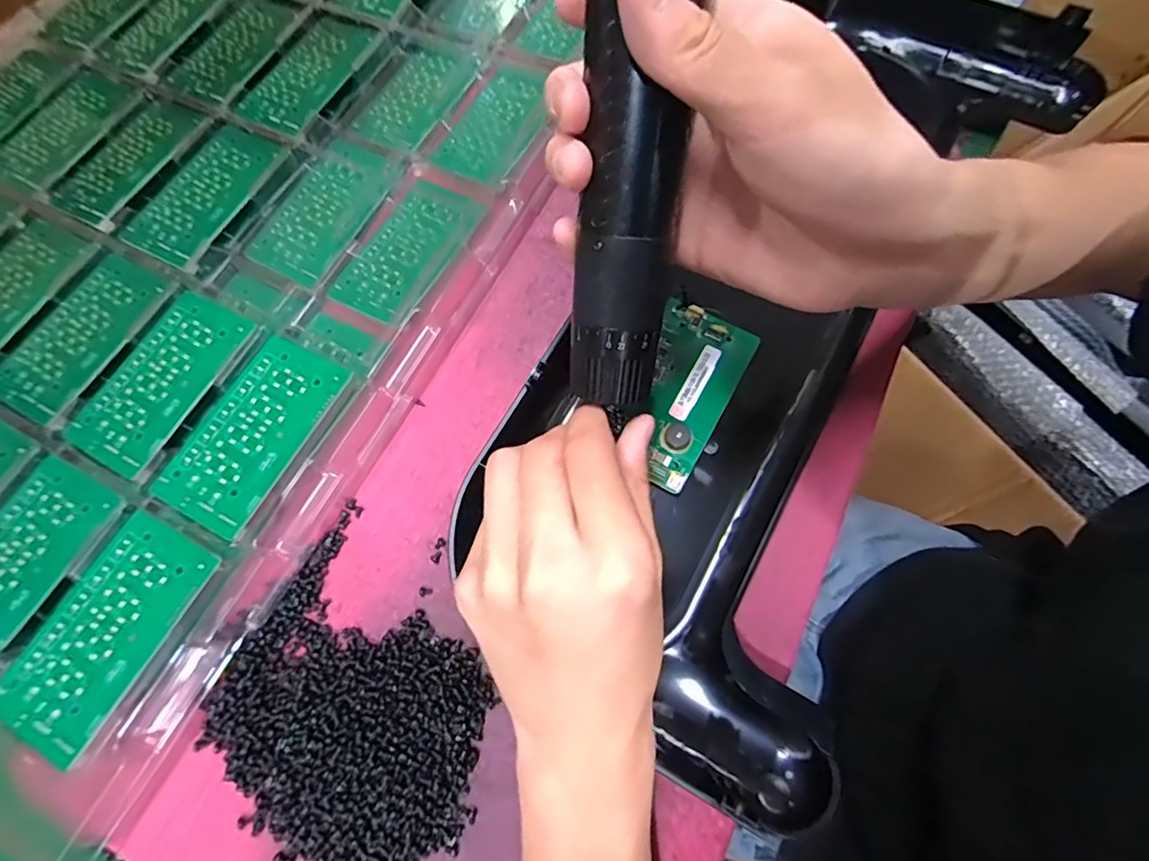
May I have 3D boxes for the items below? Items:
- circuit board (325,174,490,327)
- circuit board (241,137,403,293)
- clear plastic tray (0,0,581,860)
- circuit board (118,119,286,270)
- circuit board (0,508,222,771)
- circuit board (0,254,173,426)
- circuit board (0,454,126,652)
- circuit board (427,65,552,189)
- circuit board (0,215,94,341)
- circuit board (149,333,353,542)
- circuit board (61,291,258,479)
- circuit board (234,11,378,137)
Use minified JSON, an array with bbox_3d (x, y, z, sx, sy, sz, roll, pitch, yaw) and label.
[{"bbox_3d":[-0.108,-0.117,0.352,0.056,0.006,0.103,26,73,12],"label":"circuit board"},{"bbox_3d":[-0.169,-0.150,0.370,0.060,0.009,0.107,27,73,12],"label":"circuit board"},{"bbox_3d":[-0.261,-0.173,0.389,0.431,0.050,0.649,25,73,11],"label":"clear plastic tray"},{"bbox_3d":[-0.248,-0.161,0.367,0.058,0.004,0.108,25,73,11],"label":"circuit board"},{"bbox_3d":[-0.230,0.097,0.268,0.059,0.004,0.105,25,73,11],"label":"circuit board"},{"bbox_3d":[-0.302,-0.060,0.334,0.057,0.004,0.107,25,73,11],"label":"circuit board"},{"bbox_3d":[-0.294,0.070,0.286,0.062,0.004,0.106,27,73,12],"label":"circuit board"},{"bbox_3d":[-0.053,-0.217,0.384,0.060,0.006,0.101,27,73,12],"label":"circuit board"},{"bbox_3d":[-0.366,-0.090,0.350,0.058,0.004,0.106,25,73,11],"label":"circuit board"},{"bbox_3d":[-0.176,-0.001,0.300,0.057,0.004,0.106,26,73,11],"label":"circuit board"},{"bbox_3d":[-0.236,-0.029,0.314,0.059,0.004,0.106,26,73,12],"label":"circuit board"},{"bbox_3d":[-0.194,-0.261,0.398,0.062,0.006,0.109,23,72,11],"label":"circuit board"}]

